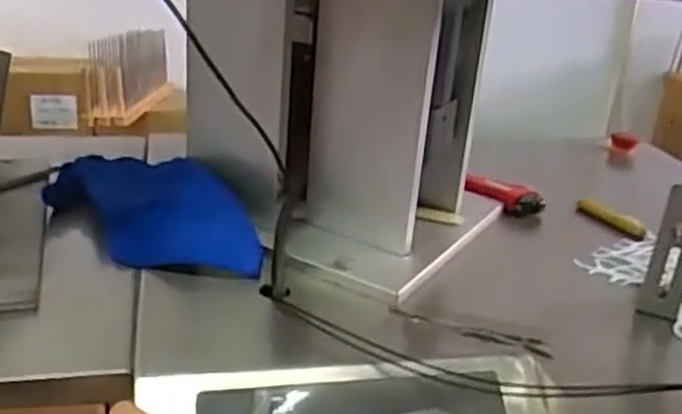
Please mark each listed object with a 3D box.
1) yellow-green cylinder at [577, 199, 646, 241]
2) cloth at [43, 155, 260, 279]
[{"bbox_3d":[0.277,0.010,0.748,0.021,0.016,0.084,-9,26,-29],"label":"yellow-green cylinder"},{"bbox_3d":[-0.171,-0.002,0.635,0.107,0.053,0.241,-13,28,-36],"label":"cloth"}]

